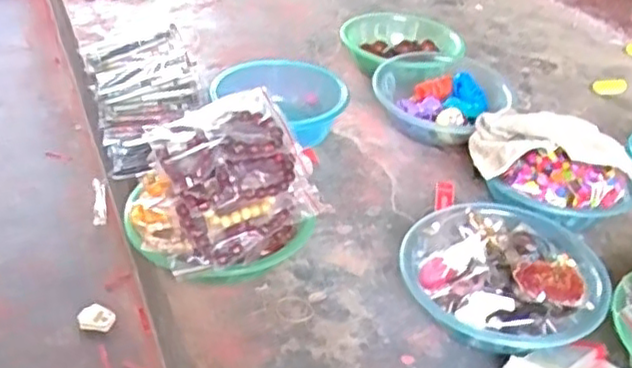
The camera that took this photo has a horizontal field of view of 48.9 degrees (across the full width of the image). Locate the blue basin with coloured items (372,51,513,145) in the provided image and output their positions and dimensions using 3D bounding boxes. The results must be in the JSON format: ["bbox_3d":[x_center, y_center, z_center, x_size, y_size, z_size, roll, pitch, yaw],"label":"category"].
[{"bbox_3d":[0.194,-0.139,1.166,0.196,0.095,0.198,4,37,-3],"label":"blue basin with coloured items"}]

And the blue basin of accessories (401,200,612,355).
[{"bbox_3d":[0.236,0.107,0.847,0.223,0.098,0.224,4,36,-3],"label":"blue basin of accessories"}]

